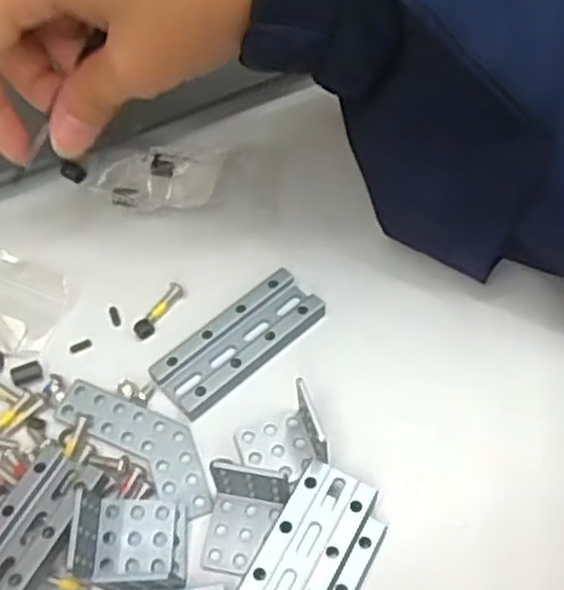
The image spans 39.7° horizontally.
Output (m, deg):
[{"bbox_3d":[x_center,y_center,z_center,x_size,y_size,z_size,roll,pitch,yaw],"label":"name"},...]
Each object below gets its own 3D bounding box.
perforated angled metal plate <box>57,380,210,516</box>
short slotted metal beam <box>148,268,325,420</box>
[{"bbox_3d":[-0.047,0.048,0.265,0.065,0.004,0.023,32,63,23],"label":"perforated angled metal plate"},{"bbox_3d":[-0.015,0.016,0.282,0.028,0.007,0.063,37,65,25],"label":"short slotted metal beam"}]

